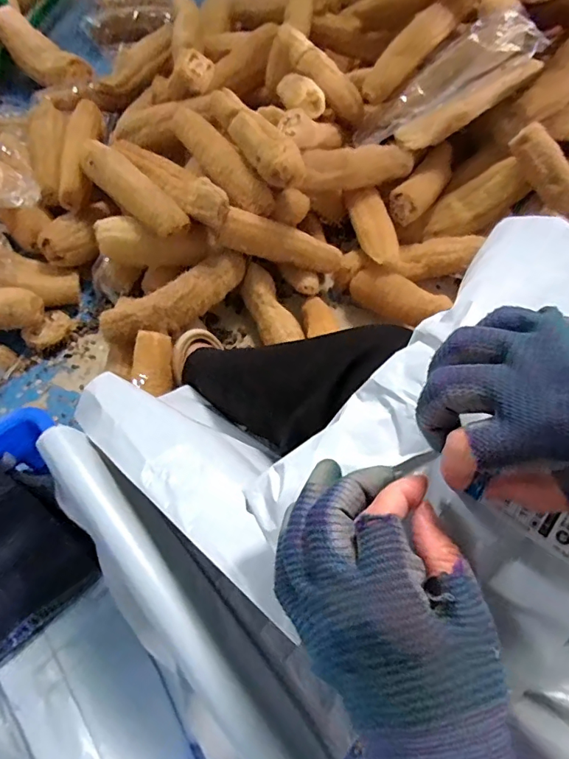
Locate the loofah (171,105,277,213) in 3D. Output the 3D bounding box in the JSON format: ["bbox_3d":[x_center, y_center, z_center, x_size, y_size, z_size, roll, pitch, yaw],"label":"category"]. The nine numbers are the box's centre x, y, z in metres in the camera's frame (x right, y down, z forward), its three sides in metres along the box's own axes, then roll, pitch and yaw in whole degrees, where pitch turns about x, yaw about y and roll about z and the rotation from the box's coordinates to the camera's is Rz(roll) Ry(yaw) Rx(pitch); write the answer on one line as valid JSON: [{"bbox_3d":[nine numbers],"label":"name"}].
[{"bbox_3d":[-0.105,-0.371,0.793,0.066,0.052,0.236,-31,68,-18],"label":"loofah"}]

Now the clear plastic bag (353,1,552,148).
[{"bbox_3d":[0.286,-0.508,0.846,0.325,0.087,0.138,-27,62,20],"label":"clear plastic bag"}]

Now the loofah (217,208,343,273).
[{"bbox_3d":[-0.003,-0.229,0.792,0.220,0.051,0.051,11,59,-24],"label":"loofah"}]

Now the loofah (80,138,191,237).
[{"bbox_3d":[-0.247,-0.309,0.766,0.064,0.055,0.238,-40,71,-21],"label":"loofah"}]

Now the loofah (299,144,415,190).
[{"bbox_3d":[0.131,-0.384,0.849,0.207,0.055,0.054,-12,64,-9],"label":"loofah"}]

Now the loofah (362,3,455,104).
[{"bbox_3d":[0.236,-0.614,0.876,0.051,0.059,0.225,44,90,18],"label":"loofah"}]

